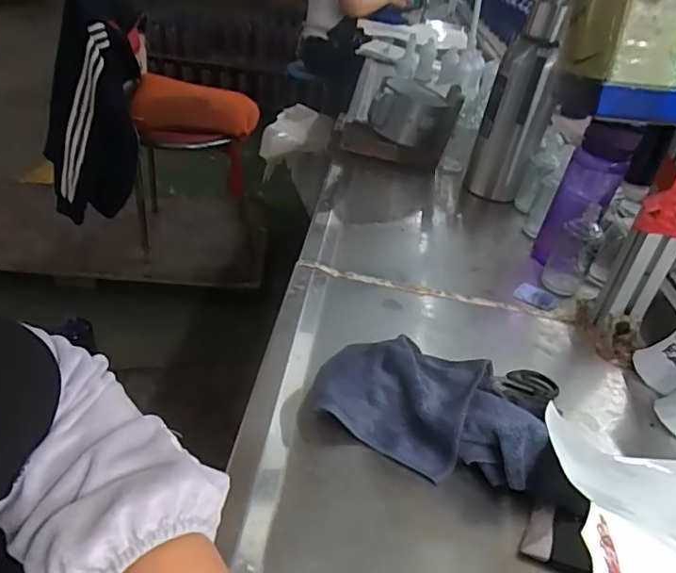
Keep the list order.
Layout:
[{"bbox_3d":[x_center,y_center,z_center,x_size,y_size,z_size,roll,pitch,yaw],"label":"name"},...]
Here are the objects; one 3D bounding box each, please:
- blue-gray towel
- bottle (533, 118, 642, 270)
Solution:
[{"bbox_3d":[0.080,0.103,0.483,0.194,0.059,0.113,19,36,18],"label":"blue-gray towel"},{"bbox_3d":[0.332,-0.115,0.739,0.075,0.207,0.067,25,38,26],"label":"bottle"}]

